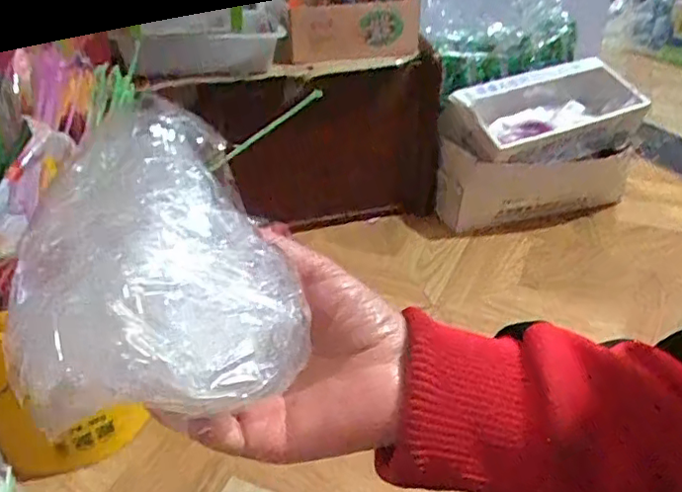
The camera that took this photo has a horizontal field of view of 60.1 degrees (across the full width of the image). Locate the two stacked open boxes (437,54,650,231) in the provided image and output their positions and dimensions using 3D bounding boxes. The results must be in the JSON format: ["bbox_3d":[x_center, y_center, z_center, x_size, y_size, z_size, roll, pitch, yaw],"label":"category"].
[{"bbox_3d":[0.395,-0.210,1.205,0.432,0.244,0.180,-16,34,-21],"label":"two stacked open boxes"}]

